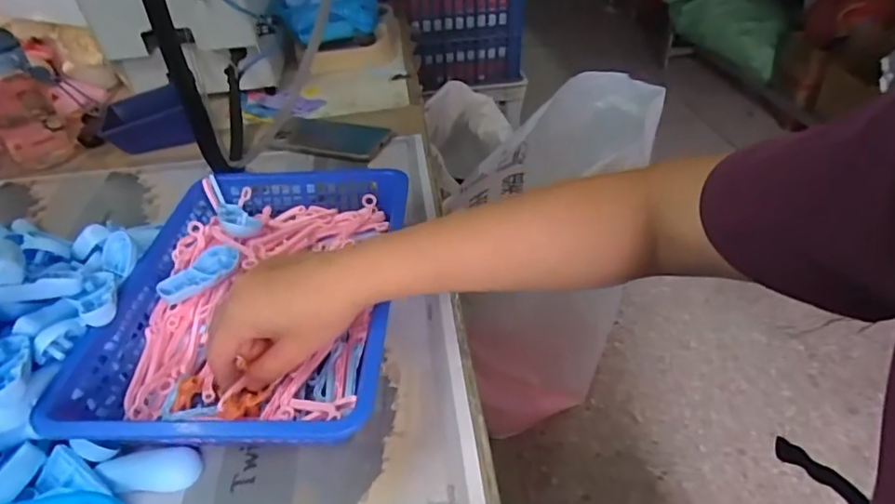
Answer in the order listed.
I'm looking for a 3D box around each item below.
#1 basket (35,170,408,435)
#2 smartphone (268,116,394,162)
[{"bbox_3d":[-0.154,0.038,0.450,0.212,0.064,0.285,-2,40,4],"label":"basket"},{"bbox_3d":[-0.159,-0.156,0.731,0.168,0.011,0.084,13,43,20],"label":"smartphone"}]

